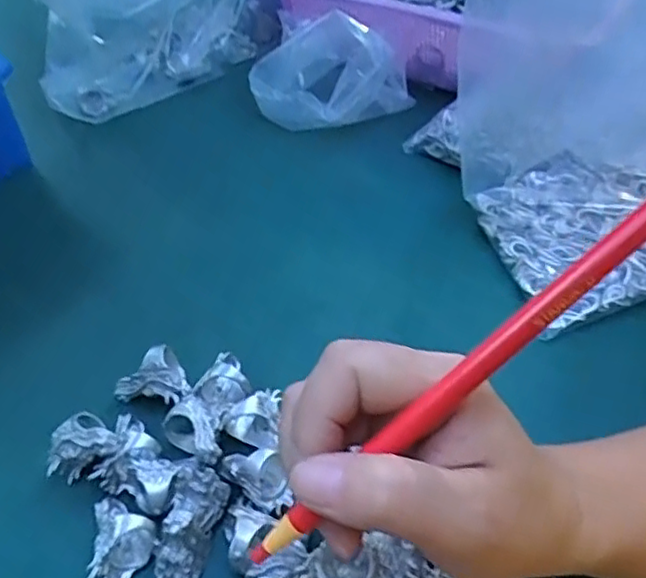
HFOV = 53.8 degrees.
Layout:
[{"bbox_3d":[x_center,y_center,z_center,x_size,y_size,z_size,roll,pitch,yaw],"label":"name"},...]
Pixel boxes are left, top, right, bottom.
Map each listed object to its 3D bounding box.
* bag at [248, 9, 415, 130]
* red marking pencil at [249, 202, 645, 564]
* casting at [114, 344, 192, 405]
[{"bbox_3d":[0.005,-0.179,0.516,0.119,0.072,0.088,22,52,22],"label":"bag"},{"bbox_3d":[0.041,0.028,0.190,0.168,0.008,0.009,-43,51,8],"label":"red marking pencil"},{"bbox_3d":[-0.094,0.051,0.347,0.037,0.020,0.030,-26,52,-20],"label":"casting"}]

